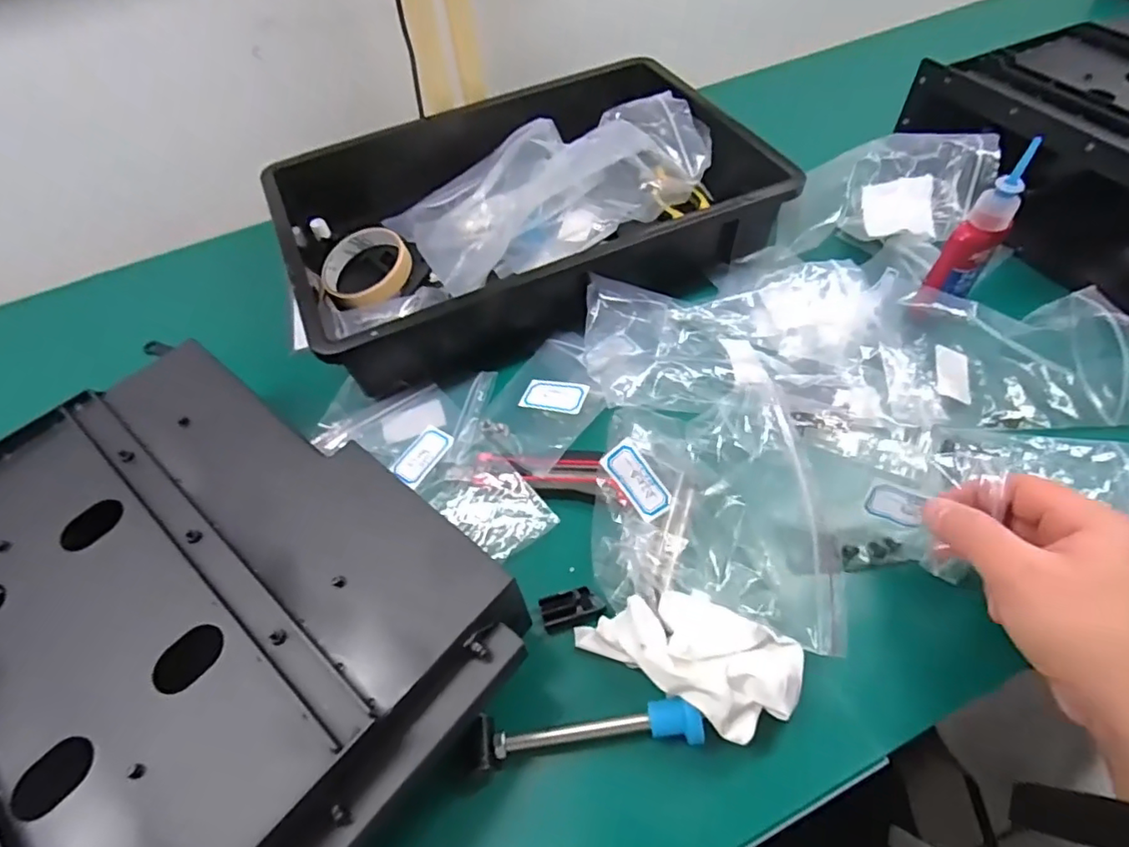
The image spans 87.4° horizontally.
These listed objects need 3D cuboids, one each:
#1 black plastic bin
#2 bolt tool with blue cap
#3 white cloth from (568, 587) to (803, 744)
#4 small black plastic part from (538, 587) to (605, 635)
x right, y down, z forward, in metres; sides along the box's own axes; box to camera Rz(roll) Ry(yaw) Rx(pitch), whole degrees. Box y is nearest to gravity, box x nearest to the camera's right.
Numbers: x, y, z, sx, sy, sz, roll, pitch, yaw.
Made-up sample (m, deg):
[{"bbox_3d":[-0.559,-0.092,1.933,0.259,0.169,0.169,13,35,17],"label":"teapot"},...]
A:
[{"bbox_3d":[-0.028,-0.212,0.563,0.453,0.102,0.267,-20,54,-12],"label":"black plastic bin"},{"bbox_3d":[0.014,0.173,0.331,0.123,0.033,0.023,-5,53,-1],"label":"bolt tool with blue cap"},{"bbox_3d":[0.074,0.129,0.346,0.120,0.048,0.067,25,58,21],"label":"white cloth"},{"bbox_3d":[0.005,0.119,0.380,0.039,0.015,0.021,-13,53,-7],"label":"small black plastic part"}]

